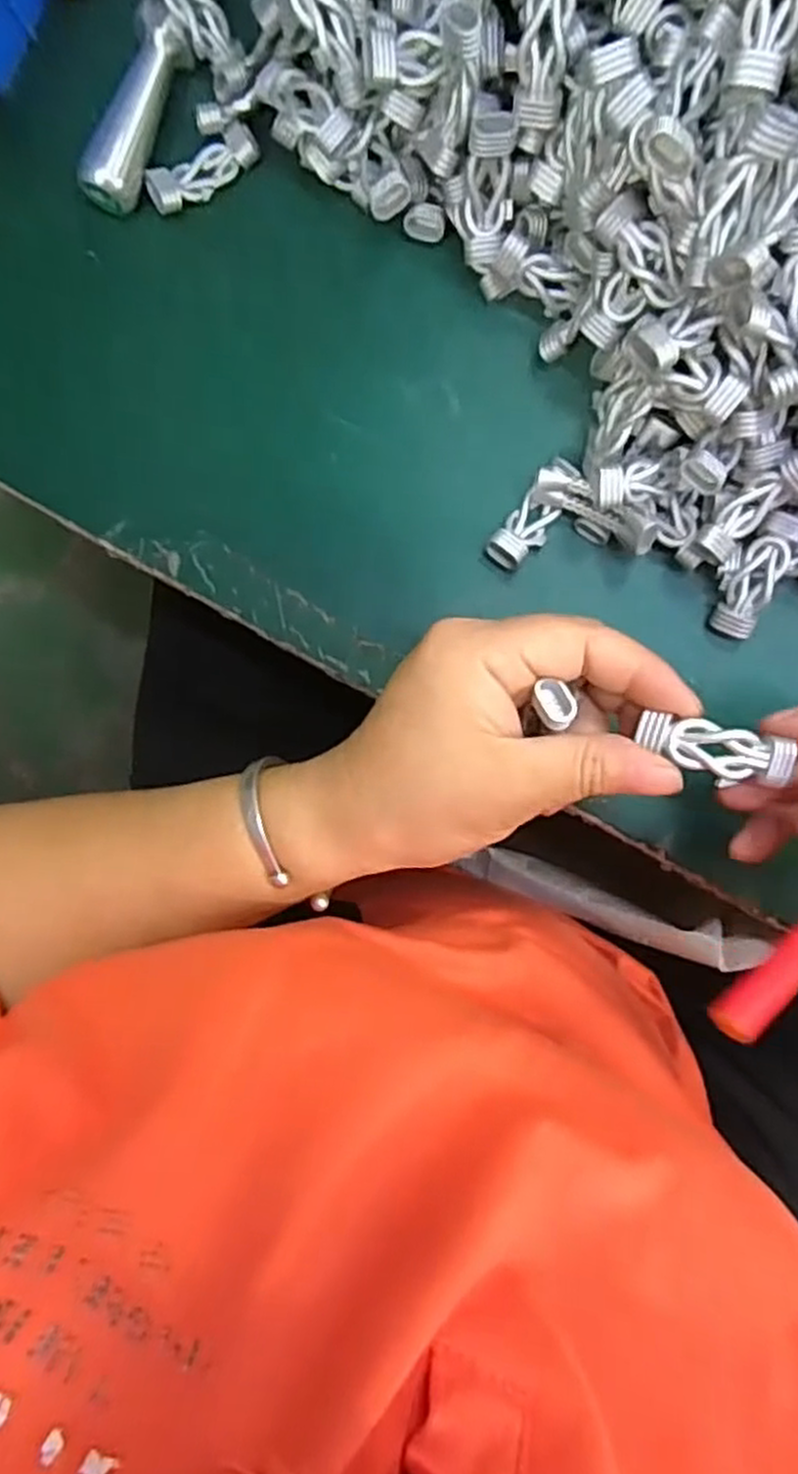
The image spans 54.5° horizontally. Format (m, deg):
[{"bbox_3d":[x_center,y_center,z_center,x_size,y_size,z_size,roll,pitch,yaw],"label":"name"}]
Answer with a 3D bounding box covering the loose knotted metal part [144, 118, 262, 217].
[{"bbox_3d":[-0.075,-0.217,0.299,0.044,0.014,0.015,-31,90,7],"label":"loose knotted metal part"}]

